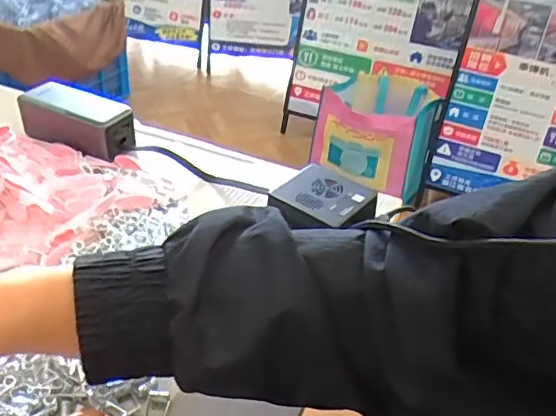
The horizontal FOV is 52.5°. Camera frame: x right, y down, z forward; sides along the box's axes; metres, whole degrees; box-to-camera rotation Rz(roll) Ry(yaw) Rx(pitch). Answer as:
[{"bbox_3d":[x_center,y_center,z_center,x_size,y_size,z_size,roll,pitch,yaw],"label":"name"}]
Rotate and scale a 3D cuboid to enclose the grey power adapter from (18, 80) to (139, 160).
[{"bbox_3d":[-0.227,-0.103,0.637,0.131,0.046,0.064,14,39,13],"label":"grey power adapter"}]

